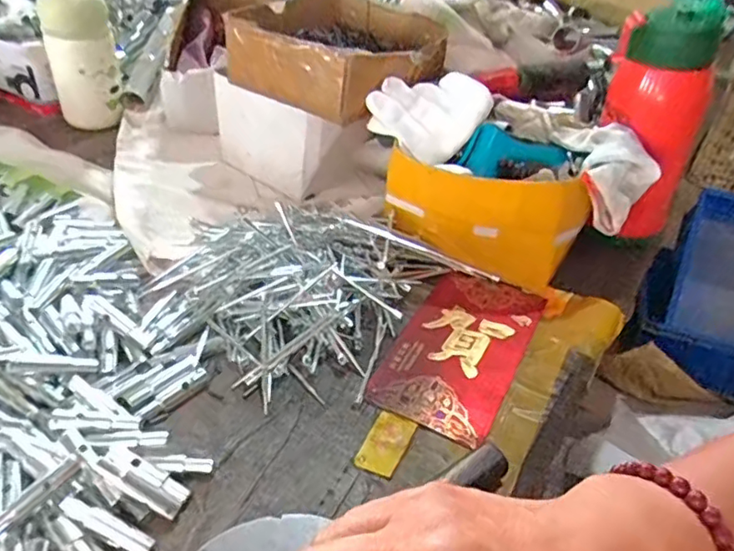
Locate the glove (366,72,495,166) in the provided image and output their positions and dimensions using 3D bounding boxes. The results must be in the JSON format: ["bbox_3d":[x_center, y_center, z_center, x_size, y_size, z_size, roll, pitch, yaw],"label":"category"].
[{"bbox_3d":[0.054,-0.137,0.493,0.079,0.043,0.090,34,47,29],"label":"glove"}]

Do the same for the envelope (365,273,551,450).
[{"bbox_3d":[0.071,0.048,0.427,0.085,0.004,0.164,23,42,19],"label":"envelope"}]

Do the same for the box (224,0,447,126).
[{"bbox_3d":[-0.023,-0.215,0.548,0.168,0.053,0.172,30,45,26],"label":"box"}]

